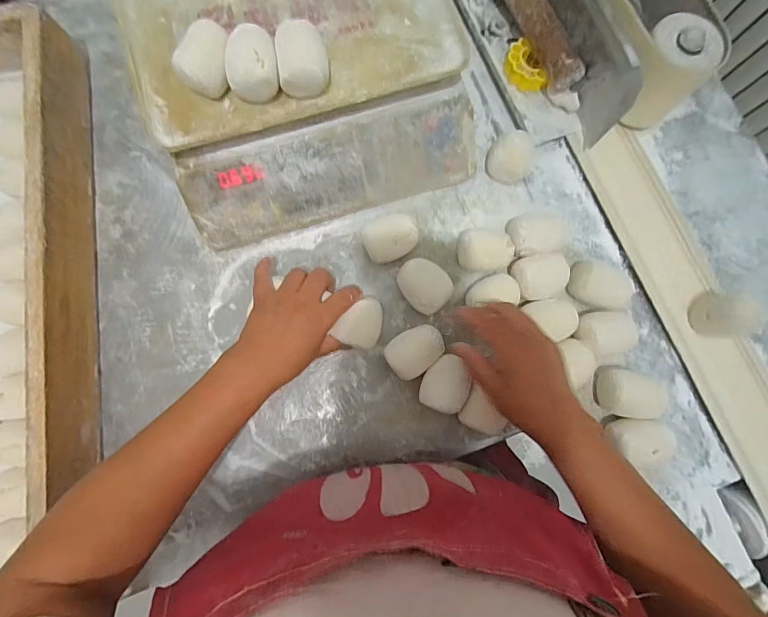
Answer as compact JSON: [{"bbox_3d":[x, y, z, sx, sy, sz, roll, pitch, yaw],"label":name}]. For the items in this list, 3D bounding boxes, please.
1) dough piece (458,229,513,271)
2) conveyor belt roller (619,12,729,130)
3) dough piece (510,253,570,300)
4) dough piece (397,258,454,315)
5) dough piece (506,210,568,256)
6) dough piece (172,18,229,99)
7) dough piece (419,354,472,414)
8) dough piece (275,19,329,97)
[{"bbox_3d":[0.117,-0.066,0.450,0.057,0.042,0.049,2,81,-1],"label":"dough piece"},{"bbox_3d":[0.327,-0.274,0.459,0.076,0.111,0.077,0,81,-1],"label":"conveyor belt roller"},{"bbox_3d":[0.179,-0.034,0.449,0.063,0.041,0.051,-4,81,-2],"label":"dough piece"},{"bbox_3d":[0.045,-0.024,0.441,0.061,0.044,0.048,44,83,6],"label":"dough piece"},{"bbox_3d":[0.175,-0.084,0.456,0.052,0.049,0.048,0,81,-1],"label":"dough piece"},{"bbox_3d":[-0.167,-0.231,0.371,0.054,0.048,0.050,-32,84,-5],"label":"dough piece"},{"bbox_3d":[0.064,0.085,0.426,0.051,0.040,0.056,41,82,5],"label":"dough piece"},{"bbox_3d":[-0.076,-0.233,0.372,0.045,0.046,0.057,-5,82,-1],"label":"dough piece"}]

